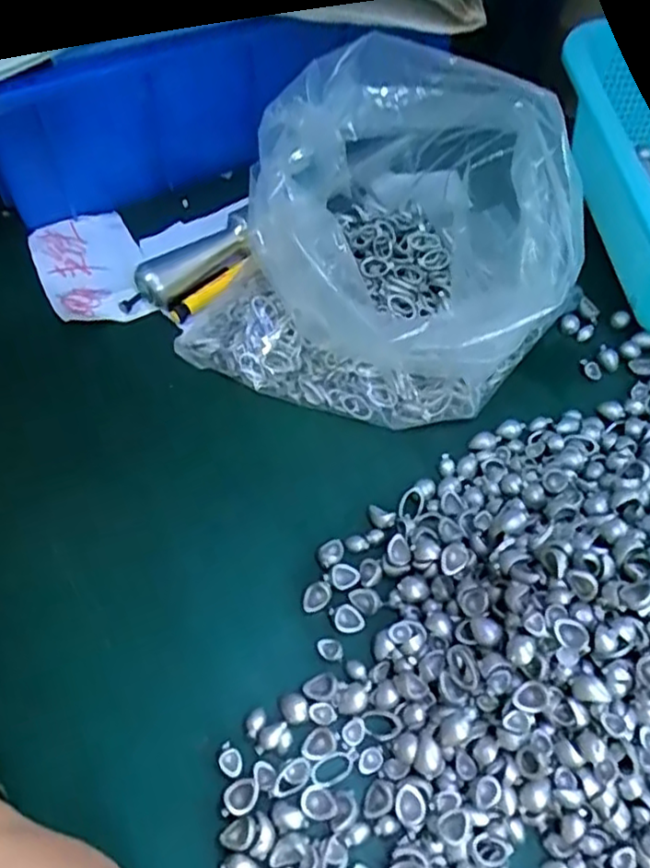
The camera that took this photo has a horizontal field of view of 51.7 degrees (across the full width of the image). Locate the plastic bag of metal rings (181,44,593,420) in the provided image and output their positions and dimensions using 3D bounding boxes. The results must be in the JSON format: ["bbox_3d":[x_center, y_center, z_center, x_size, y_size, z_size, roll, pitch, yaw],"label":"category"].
[{"bbox_3d":[0.029,-0.079,0.293,0.146,0.089,0.136,30,62,13],"label":"plastic bag of metal rings"}]

